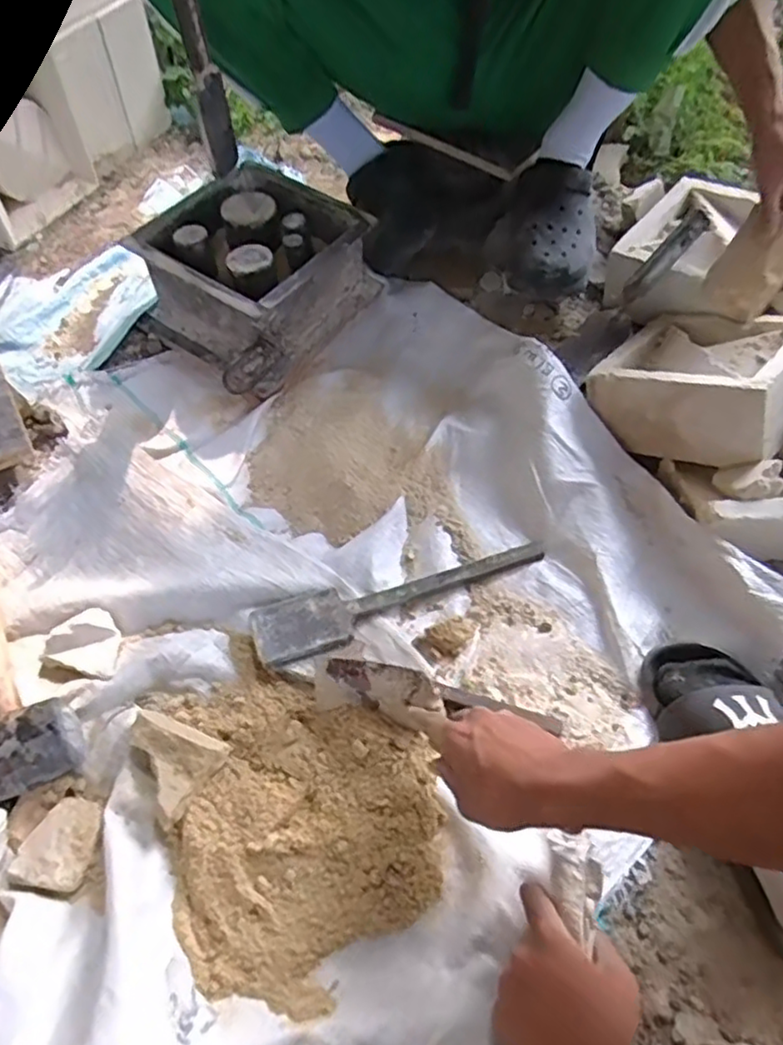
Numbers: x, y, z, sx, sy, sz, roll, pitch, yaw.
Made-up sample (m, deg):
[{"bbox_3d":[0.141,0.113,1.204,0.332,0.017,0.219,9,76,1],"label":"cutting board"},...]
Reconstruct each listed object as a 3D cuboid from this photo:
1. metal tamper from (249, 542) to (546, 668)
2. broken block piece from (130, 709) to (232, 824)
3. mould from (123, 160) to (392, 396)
[{"bbox_3d":[0.012,0.068,0.697,0.317,0.027,0.068,-21,60,-11],"label":"metal tamper"},{"bbox_3d":[-0.209,0.208,0.598,0.097,0.026,0.072,25,61,17],"label":"broken block piece"},{"bbox_3d":[-0.191,-0.333,0.898,0.234,0.123,0.267,29,62,19],"label":"mould"}]

